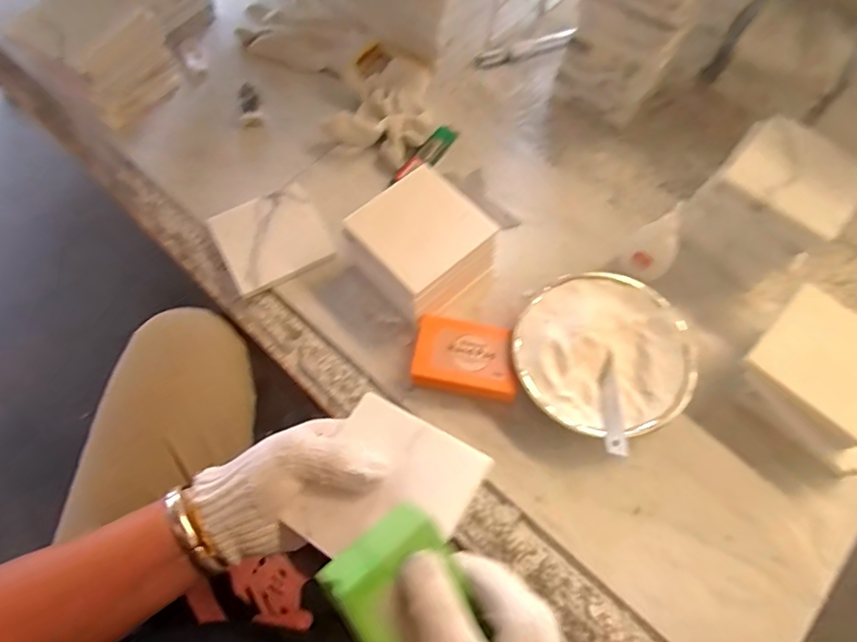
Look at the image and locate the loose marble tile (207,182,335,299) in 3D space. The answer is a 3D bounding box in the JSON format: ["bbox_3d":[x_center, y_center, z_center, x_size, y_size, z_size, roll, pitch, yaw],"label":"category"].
[{"bbox_3d":[-0.158,-0.085,0.560,0.100,0.008,0.100,-25,70,-12],"label":"loose marble tile"}]

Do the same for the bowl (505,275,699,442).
[{"bbox_3d":[0.154,0.028,0.493,0.145,0.043,0.146,1,67,-2],"label":"bowl"}]

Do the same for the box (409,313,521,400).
[{"bbox_3d":[0.033,0.034,0.499,0.091,0.029,0.060,11,67,3],"label":"box"}]

